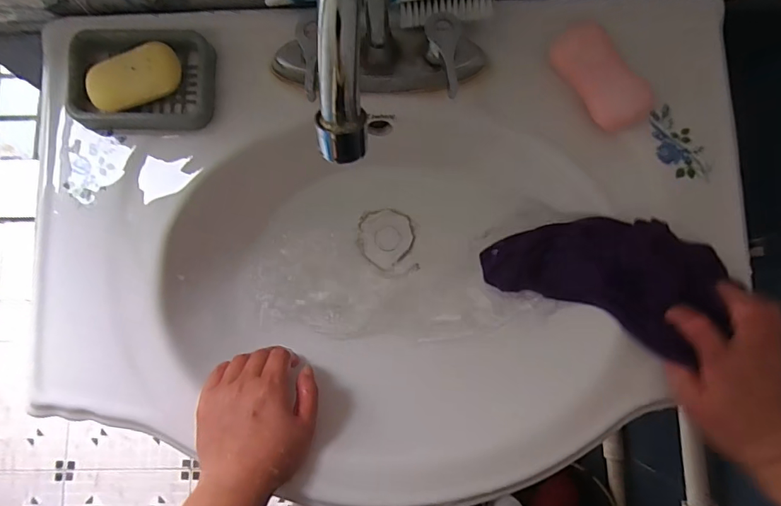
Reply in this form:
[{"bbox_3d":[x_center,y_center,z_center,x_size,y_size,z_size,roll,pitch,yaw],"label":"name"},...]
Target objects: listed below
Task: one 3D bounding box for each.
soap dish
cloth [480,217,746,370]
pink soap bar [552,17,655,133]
[{"bbox_3d":[-0.208,-0.147,0.394,0.112,0.025,0.079,1,81,1],"label":"soap dish"},{"bbox_3d":[0.170,0.013,0.392,0.182,0.042,0.089,19,80,36],"label":"cloth"},{"bbox_3d":[0.179,-0.149,0.399,0.049,0.033,0.091,-35,82,-5],"label":"pink soap bar"}]

